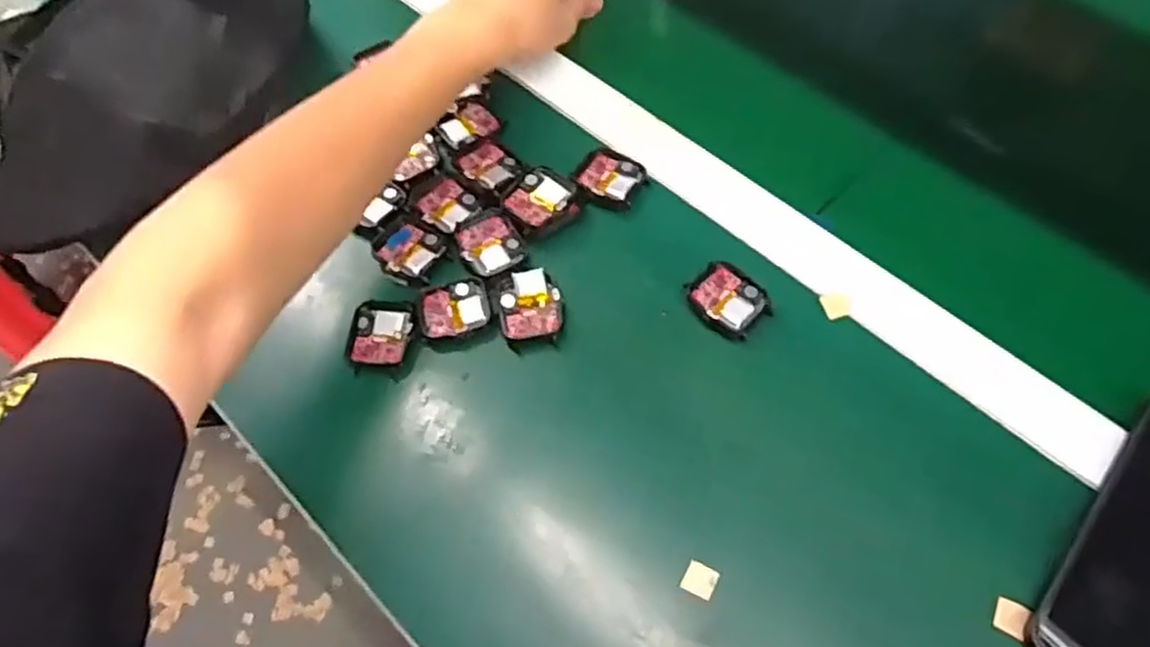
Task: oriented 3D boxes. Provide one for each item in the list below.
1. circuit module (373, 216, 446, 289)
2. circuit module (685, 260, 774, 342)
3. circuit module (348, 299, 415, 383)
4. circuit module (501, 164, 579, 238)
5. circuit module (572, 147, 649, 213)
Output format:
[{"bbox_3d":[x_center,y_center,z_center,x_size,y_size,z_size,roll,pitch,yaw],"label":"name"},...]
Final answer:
[{"bbox_3d":[-0.106,-0.045,0.482,0.042,0.010,0.040,24,64,15],"label":"circuit module"},{"bbox_3d":[0.091,-0.014,0.452,0.046,0.009,0.040,40,69,22],"label":"circuit module"},{"bbox_3d":[-0.116,0.007,0.454,0.037,0.012,0.049,1,61,3],"label":"circuit module"},{"bbox_3d":[-0.023,-0.078,0.486,0.042,0.014,0.043,39,69,21],"label":"circuit module"},{"bbox_3d":[0.022,-0.096,0.501,0.045,0.010,0.038,30,66,18],"label":"circuit module"}]

